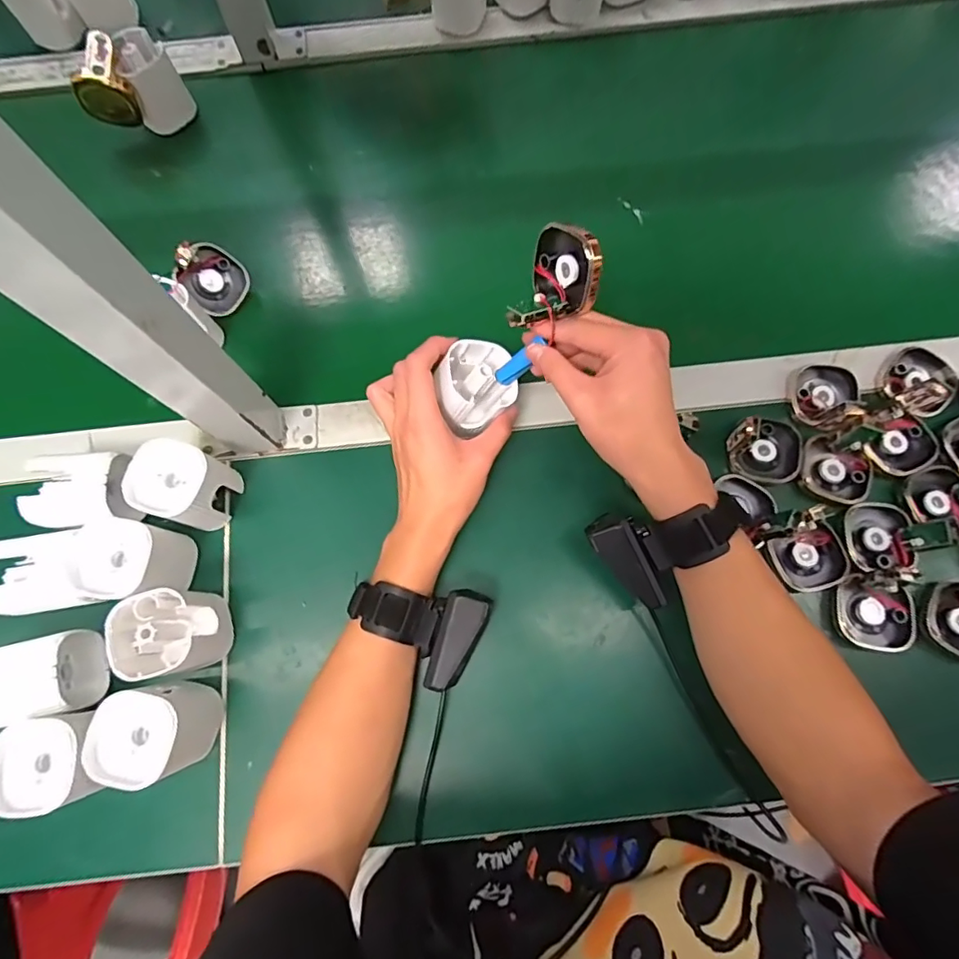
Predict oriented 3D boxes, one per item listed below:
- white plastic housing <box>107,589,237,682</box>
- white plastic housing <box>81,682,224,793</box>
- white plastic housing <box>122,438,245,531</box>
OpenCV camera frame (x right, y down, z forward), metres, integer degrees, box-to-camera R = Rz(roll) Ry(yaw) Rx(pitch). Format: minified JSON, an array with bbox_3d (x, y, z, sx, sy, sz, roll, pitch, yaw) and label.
[{"bbox_3d":[-0.219,0.109,0.375,0.058,0.070,0.055,-7,75,-3],"label":"white plastic housing"},{"bbox_3d":[-0.219,0.172,0.361,0.054,0.067,0.057,0,75,-1],"label":"white plastic housing"},{"bbox_3d":[-0.223,0.006,0.404,0.055,0.069,0.052,14,75,3],"label":"white plastic housing"}]

